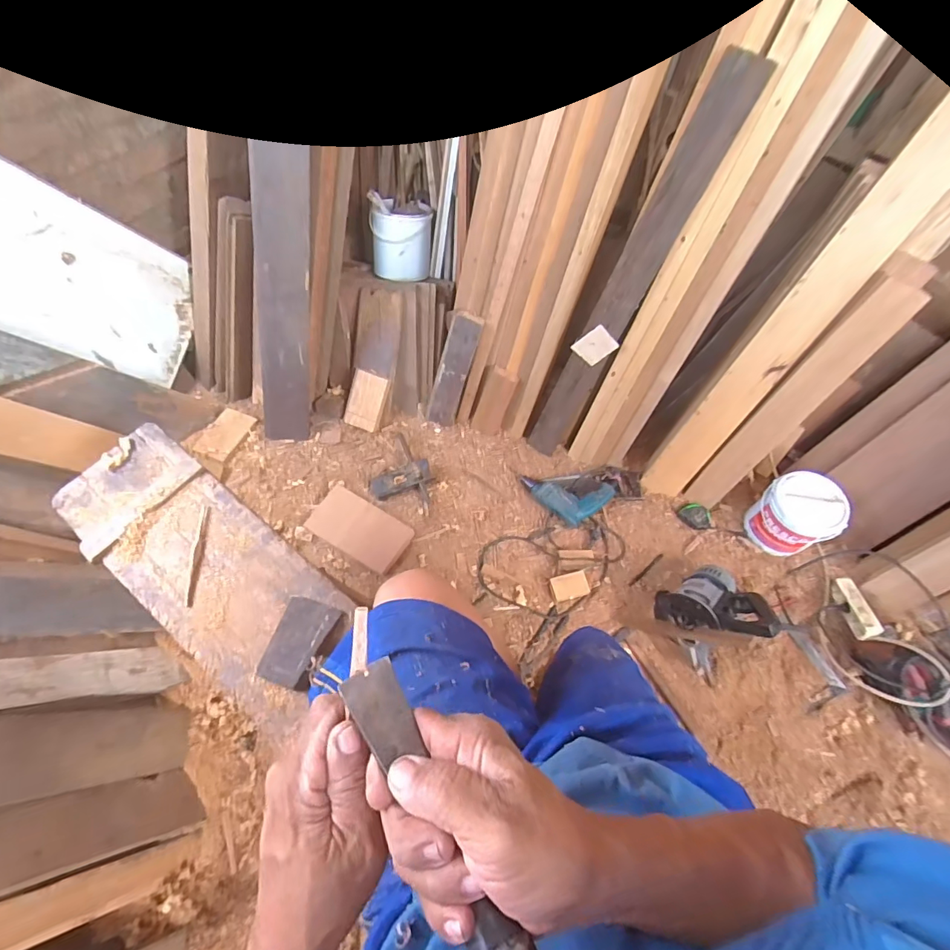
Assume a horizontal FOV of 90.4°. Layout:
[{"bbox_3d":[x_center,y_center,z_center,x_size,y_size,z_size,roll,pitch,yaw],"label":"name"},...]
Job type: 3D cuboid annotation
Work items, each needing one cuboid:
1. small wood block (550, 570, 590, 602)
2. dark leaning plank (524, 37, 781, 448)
[{"bbox_3d":[0.256,0.297,1.264,0.092,0.017,0.064,-13,65,-10],"label":"small wood block"},{"bbox_3d":[0.325,-0.369,1.093,0.101,0.934,0.023,27,50,4],"label":"dark leaning plank"}]

